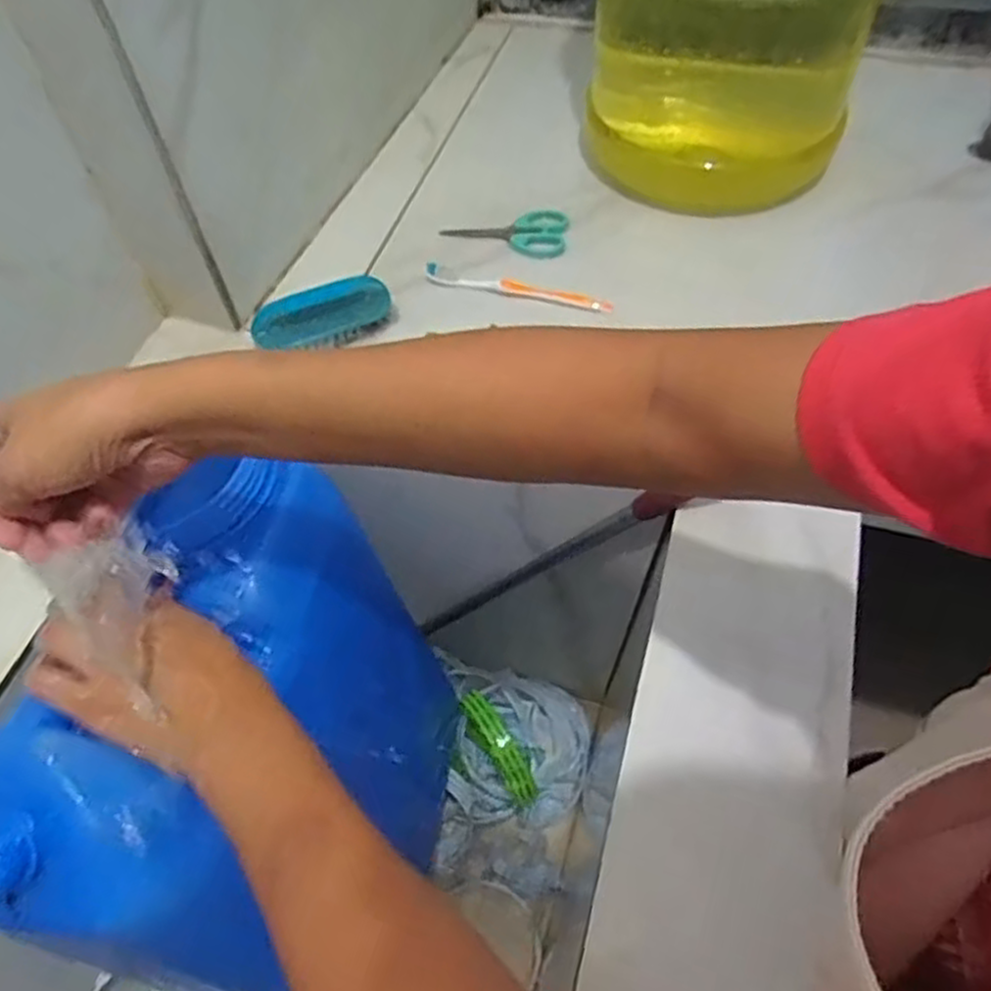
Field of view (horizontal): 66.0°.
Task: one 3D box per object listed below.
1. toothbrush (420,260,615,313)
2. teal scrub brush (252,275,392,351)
[{"bbox_3d":[0.020,-0.192,0.701,0.173,0.020,0.014,10,57,9],"label":"toothbrush"},{"bbox_3d":[-0.149,-0.156,0.664,0.118,0.036,0.034,-17,56,-9],"label":"teal scrub brush"}]

